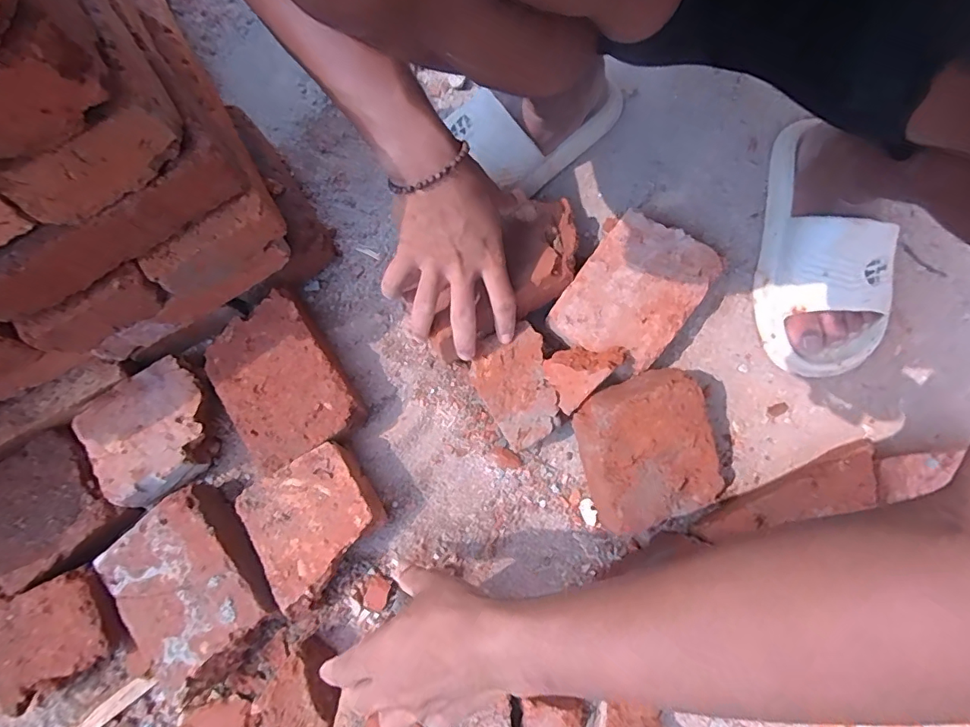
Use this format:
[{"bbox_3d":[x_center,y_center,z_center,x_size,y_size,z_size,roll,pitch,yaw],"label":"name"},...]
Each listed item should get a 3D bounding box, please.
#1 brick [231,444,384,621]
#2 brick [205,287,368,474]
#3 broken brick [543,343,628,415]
[{"bbox_3d":[-0.150,0.145,0.462,0.107,0.052,0.113,-32,79,-6],"label":"brick"},{"bbox_3d":[-0.192,0.020,0.488,0.104,0.053,0.145,-32,79,-6],"label":"brick"},{"bbox_3d":[0.086,0.001,0.446,0.076,0.036,0.051,-44,81,-8],"label":"broken brick"}]

